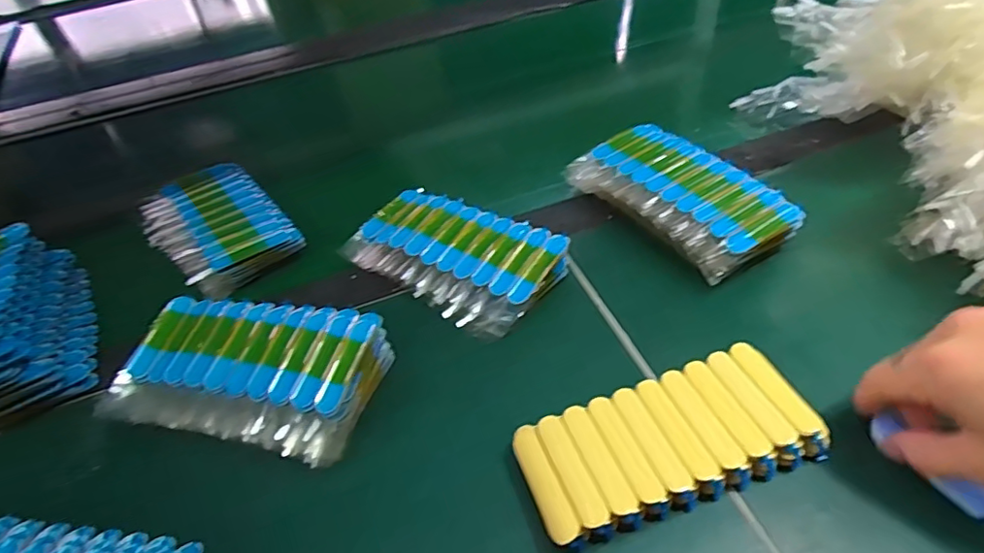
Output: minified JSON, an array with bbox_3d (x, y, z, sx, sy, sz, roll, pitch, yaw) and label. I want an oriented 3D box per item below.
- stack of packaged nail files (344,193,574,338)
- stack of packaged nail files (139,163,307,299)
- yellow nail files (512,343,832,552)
[{"bbox_3d":[-0.029,-0.017,0.419,0.156,0.025,0.088,23,52,27],"label":"stack of packaged nail files"},{"bbox_3d":[-0.236,-0.047,0.484,0.096,0.025,0.161,-32,50,-23],"label":"stack of packaged nail files"},{"bbox_3d":[0.094,0.090,0.306,0.152,0.025,0.066,-16,45,-9],"label":"yellow nail files"}]

